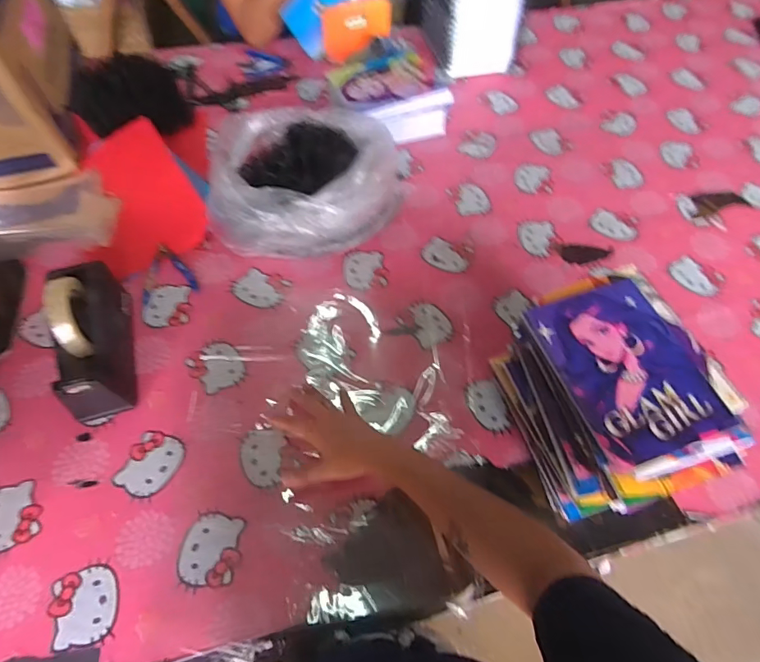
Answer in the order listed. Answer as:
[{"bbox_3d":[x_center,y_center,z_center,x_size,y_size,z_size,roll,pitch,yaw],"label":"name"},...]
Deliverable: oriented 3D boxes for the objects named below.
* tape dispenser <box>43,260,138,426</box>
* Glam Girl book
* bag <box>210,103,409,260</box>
[{"bbox_3d":[-0.386,0.005,0.613,0.068,0.120,0.202,-11,61,-10],"label":"tape dispenser"},{"bbox_3d":[0.271,0.035,0.497,0.151,0.011,0.188,-14,62,-12],"label":"Glam Girl book"},{"bbox_3d":[-0.116,-0.247,0.762,0.297,0.148,0.250,3,59,-2],"label":"bag"}]

